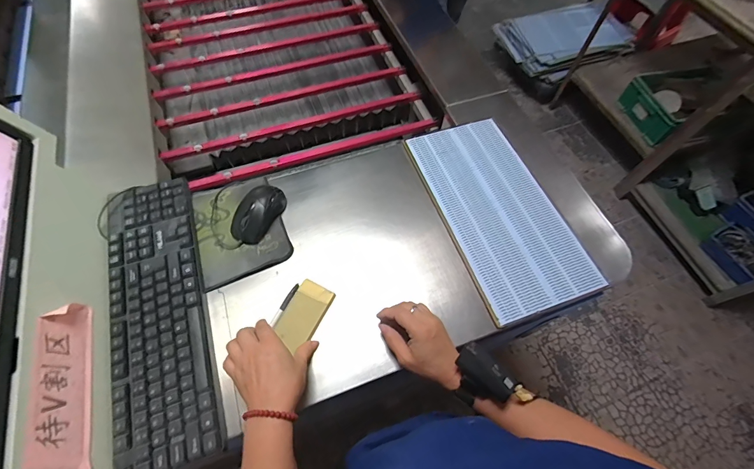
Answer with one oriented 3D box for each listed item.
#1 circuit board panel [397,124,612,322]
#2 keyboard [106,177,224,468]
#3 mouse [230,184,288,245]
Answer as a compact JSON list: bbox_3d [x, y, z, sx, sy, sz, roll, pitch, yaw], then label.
[{"bbox_3d":[0.199,-0.050,0.612,0.186,0.017,0.365,-17,63,-10],"label":"circuit board panel"},{"bbox_3d":[-0.310,0.099,0.507,0.120,0.025,0.415,-18,63,-11],"label":"keyboard"},{"bbox_3d":[-0.197,-0.039,0.589,0.059,0.031,0.105,22,63,10],"label":"mouse"}]

